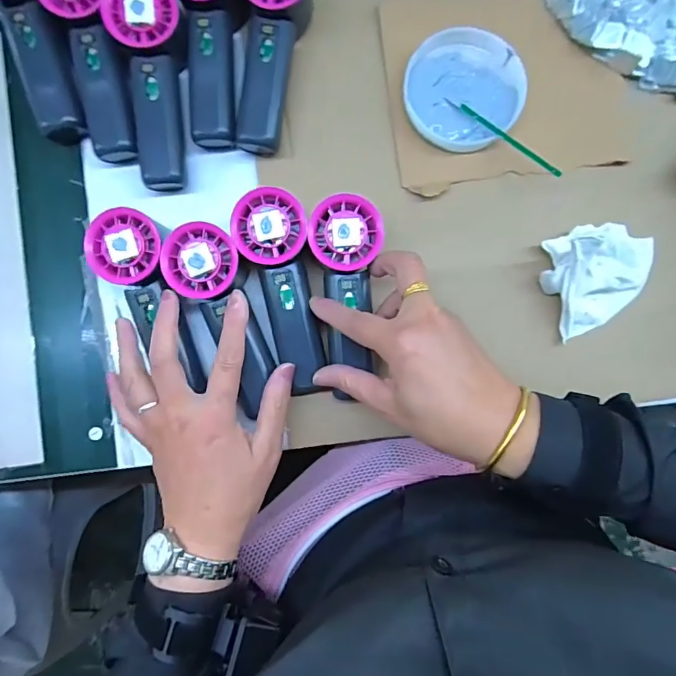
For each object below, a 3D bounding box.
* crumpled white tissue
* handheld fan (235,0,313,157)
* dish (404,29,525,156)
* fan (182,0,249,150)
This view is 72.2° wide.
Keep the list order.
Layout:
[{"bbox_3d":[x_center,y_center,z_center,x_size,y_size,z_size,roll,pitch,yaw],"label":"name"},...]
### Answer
[{"bbox_3d":[0.218,-0.055,0.377,0.093,0.043,0.080,-24,86,-2],"label":"crumpled white tissue"},{"bbox_3d":[-0.053,-0.234,0.380,0.052,0.056,0.152,4,86,0],"label":"handheld fan"},{"bbox_3d":[0.107,-0.211,0.398,0.097,0.019,0.099,0,86,-1],"label":"dish"},{"bbox_3d":[-0.104,-0.241,0.383,0.052,0.035,0.160,-1,100,-1],"label":"fan"}]

